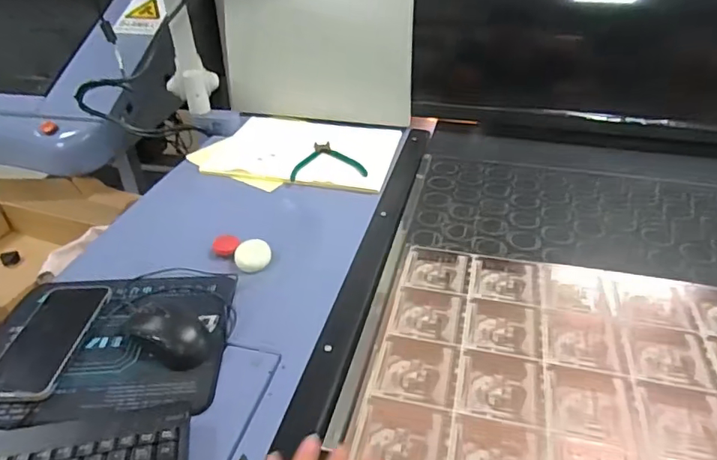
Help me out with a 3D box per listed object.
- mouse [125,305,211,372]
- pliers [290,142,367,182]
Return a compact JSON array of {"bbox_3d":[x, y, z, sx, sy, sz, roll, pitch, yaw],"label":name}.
[{"bbox_3d":[-0.199,0.109,0.557,0.091,0.033,0.052,21,41,29],"label":"mouse"},{"bbox_3d":[-0.055,-0.122,0.906,0.123,0.013,0.122,-5,35,-4],"label":"pliers"}]

